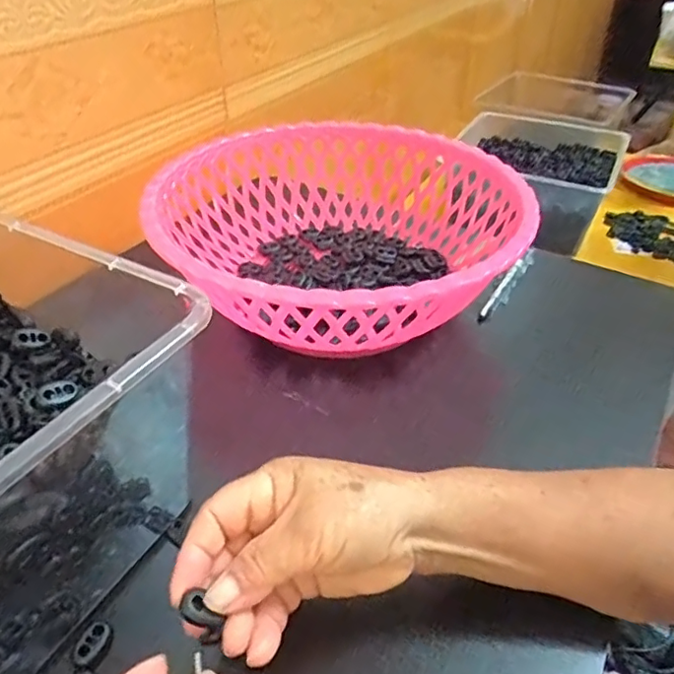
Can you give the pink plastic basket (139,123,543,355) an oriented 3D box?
[{"bbox_3d":[0.001,-0.084,0.496,0.294,0.091,0.287,1,39,-1],"label":"pink plastic basket"}]

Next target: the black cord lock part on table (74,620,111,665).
[{"bbox_3d":[-0.123,0.153,0.294,0.011,0.007,0.021,20,43,21],"label":"black cord lock part on table"}]

